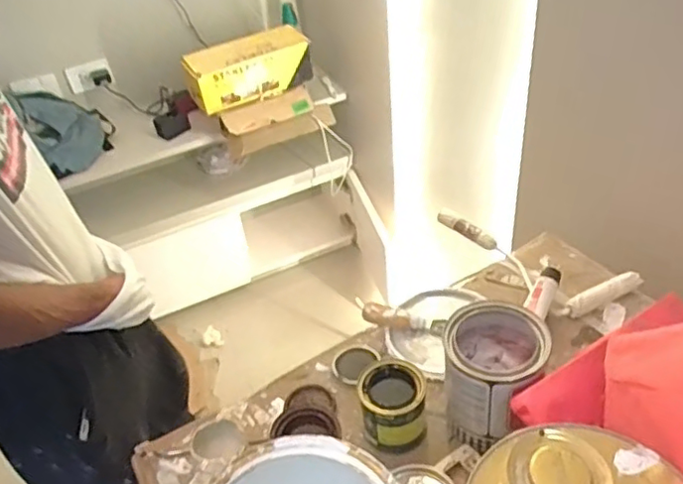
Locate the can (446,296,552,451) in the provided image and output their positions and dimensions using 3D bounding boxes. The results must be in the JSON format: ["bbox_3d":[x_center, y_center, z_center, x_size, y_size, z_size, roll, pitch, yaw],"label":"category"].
[{"bbox_3d":[0.162,0.147,0.673,0.103,0.132,0.124,2,40,10],"label":"can"}]

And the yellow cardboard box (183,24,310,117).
[{"bbox_3d":[-0.260,-0.485,1.736,0.339,0.144,0.115,-29,44,-25],"label":"yellow cardboard box"}]

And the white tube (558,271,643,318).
[{"bbox_3d":[0.339,0.070,0.818,0.117,0.024,0.024,-20,41,-15],"label":"white tube"}]

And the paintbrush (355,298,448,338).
[{"bbox_3d":[0.077,0.101,0.823,0.121,0.024,0.018,15,42,1],"label":"paintbrush"}]

